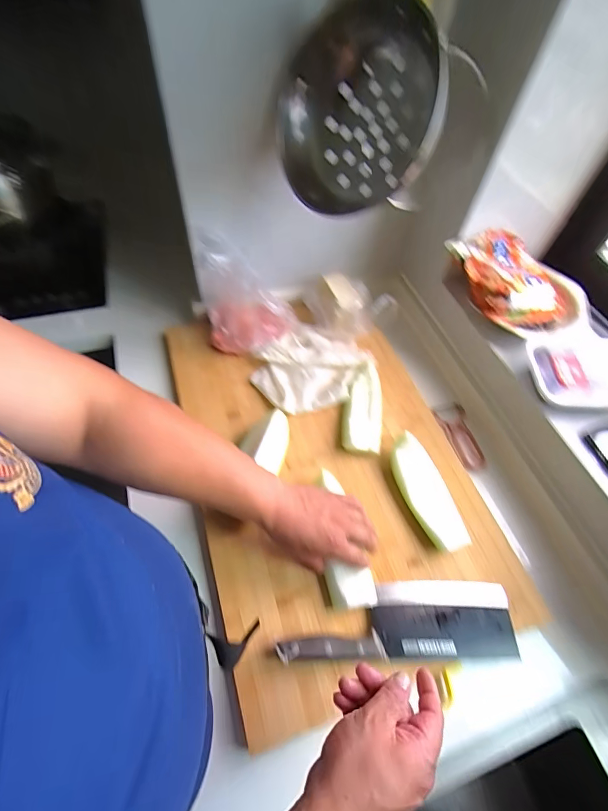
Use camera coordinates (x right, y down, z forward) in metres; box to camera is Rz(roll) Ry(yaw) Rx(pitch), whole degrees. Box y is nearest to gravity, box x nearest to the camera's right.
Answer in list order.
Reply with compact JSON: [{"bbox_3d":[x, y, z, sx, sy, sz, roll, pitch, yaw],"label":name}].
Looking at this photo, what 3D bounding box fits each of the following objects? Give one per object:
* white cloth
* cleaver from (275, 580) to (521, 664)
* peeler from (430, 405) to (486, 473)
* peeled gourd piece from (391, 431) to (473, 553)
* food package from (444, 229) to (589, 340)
[{"bbox_3d":[0.011,-0.067,0.667,0.196,0.029,0.162,-30,63,-22],"label":"white cloth"},{"bbox_3d":[0.119,0.261,0.466,0.287,0.031,0.086,1,56,-3],"label":"cleaver"},{"bbox_3d":[0.269,0.052,0.647,0.048,0.017,0.127,-14,58,-13],"label":"peeler"},{"bbox_3d":[0.177,0.126,0.552,0.052,0.045,0.164,-19,59,-16],"label":"peeled gourd piece"},{"bbox_3d":[0.369,-0.210,0.643,0.183,0.074,0.204,-23,61,-18],"label":"food package"}]

